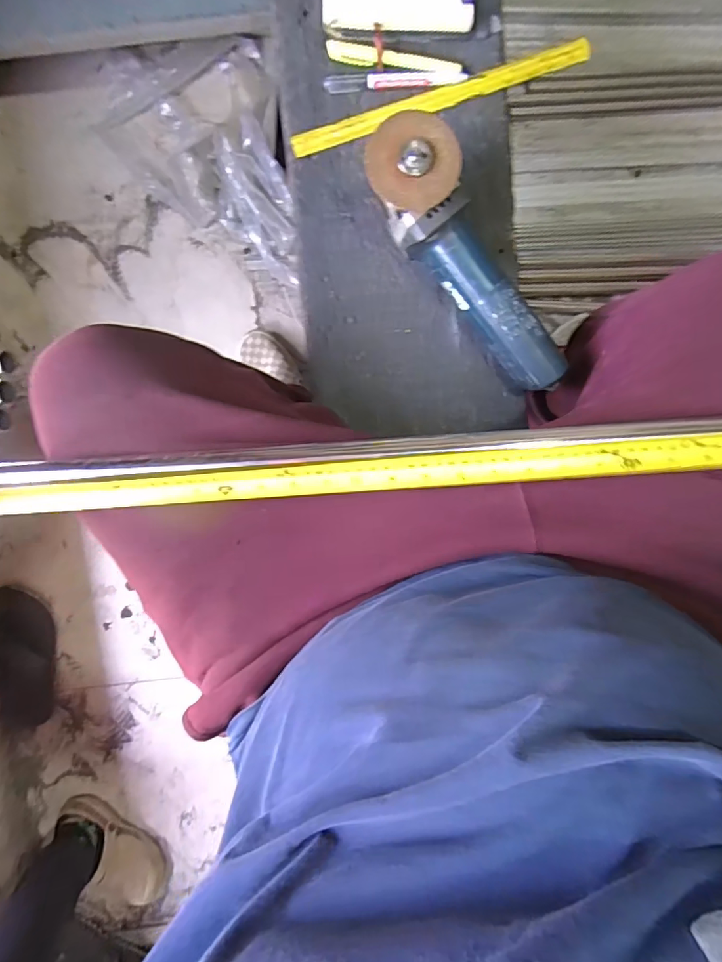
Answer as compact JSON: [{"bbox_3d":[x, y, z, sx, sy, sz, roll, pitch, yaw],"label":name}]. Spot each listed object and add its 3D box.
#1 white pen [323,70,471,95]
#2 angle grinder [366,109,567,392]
[{"bbox_3d":[0.037,-0.427,0.509,0.148,0.011,0.019,-4,97,-2],"label":"white pen"},{"bbox_3d":[0.113,-0.222,0.498,0.084,0.097,0.284,-40,97,3],"label":"angle grinder"}]

